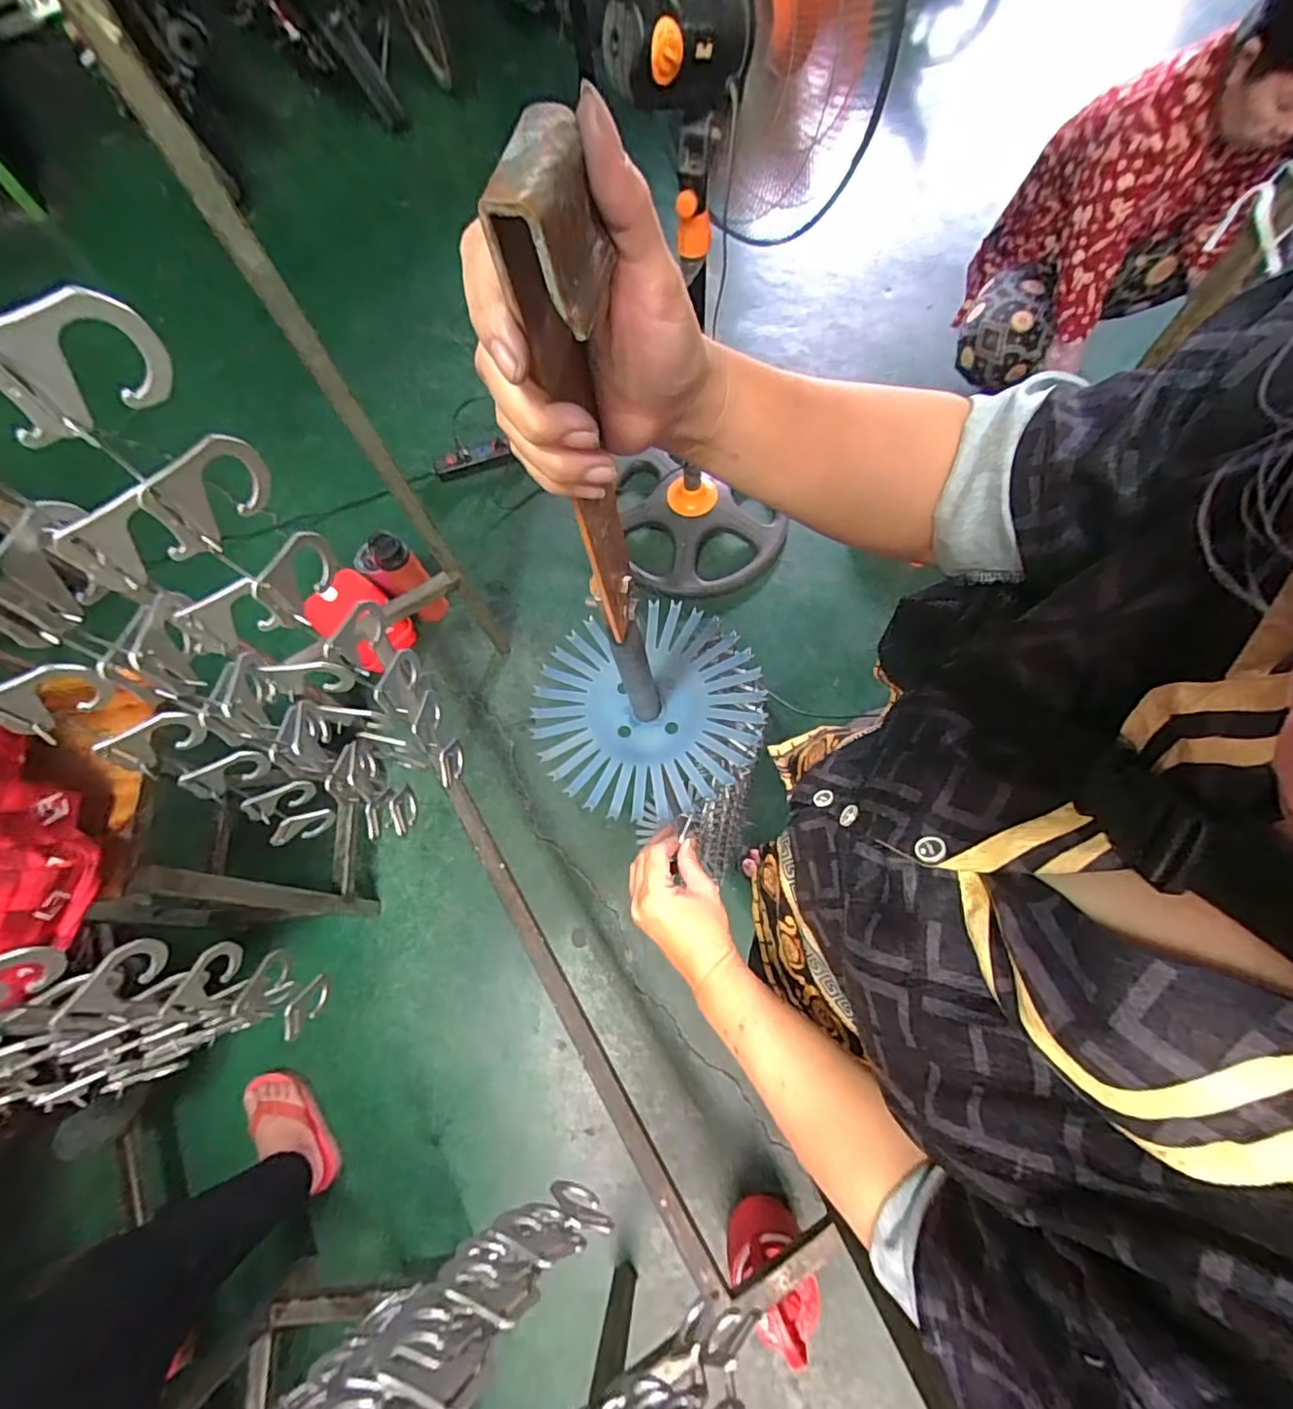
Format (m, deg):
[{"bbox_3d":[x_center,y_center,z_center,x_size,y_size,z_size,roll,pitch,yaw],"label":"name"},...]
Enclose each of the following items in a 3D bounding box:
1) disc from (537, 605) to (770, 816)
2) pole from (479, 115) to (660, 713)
[{"bbox_3d":[0.001,0.002,0.551,0.206,0.019,0.194,-16,69,-3],"label":"disc"},{"bbox_3d":[-0.017,-0.073,0.355,0.032,0.423,0.040,-2,72,2],"label":"pole"}]

